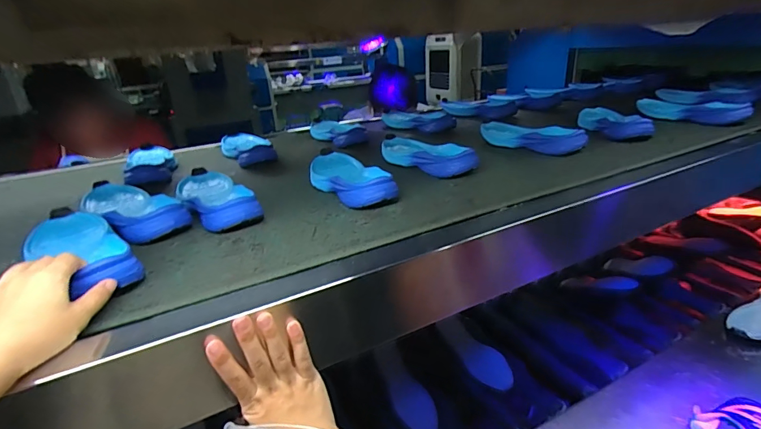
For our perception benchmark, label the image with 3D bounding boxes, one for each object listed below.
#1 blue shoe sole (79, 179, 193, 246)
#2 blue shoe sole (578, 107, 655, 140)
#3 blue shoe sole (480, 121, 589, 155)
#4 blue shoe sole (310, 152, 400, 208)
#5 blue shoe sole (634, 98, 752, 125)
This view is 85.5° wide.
[{"bbox_3d":[-0.364,-0.016,0.594,0.251,0.035,0.084,17,30,40],"label":"blue shoe sole"},{"bbox_3d":[0.513,-0.211,0.920,0.090,0.032,0.232,0,23,9],"label":"blue shoe sole"},{"bbox_3d":[0.294,-0.162,0.835,0.078,0.034,0.234,-16,26,-27],"label":"blue shoe sole"},{"bbox_3d":[-0.058,-0.065,0.671,0.094,0.038,0.259,-12,24,-19],"label":"blue shoe sole"},{"bbox_3d":[0.711,-0.244,0.956,0.078,0.038,0.238,-14,25,-23],"label":"blue shoe sole"}]

